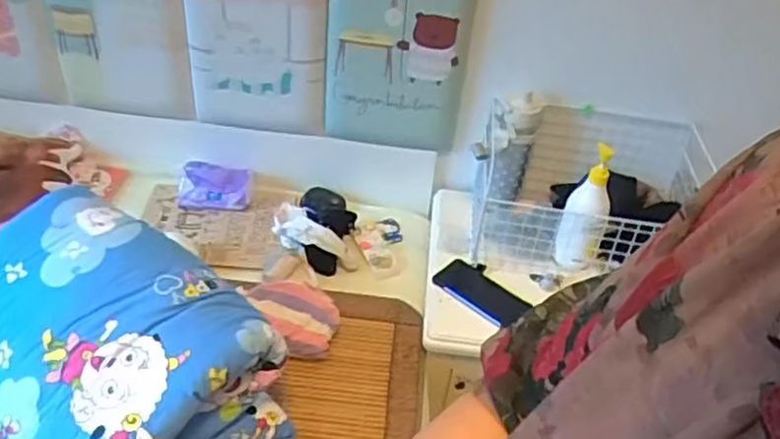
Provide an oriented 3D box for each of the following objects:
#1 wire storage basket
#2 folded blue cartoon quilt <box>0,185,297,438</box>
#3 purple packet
[{"bbox_3d":[0.363,-0.070,1.246,0.403,0.206,0.293,6,39,0],"label":"wire storage basket"},{"bbox_3d":[-0.362,0.180,0.877,0.380,0.250,0.296,31,45,27],"label":"folded blue cartoon quilt"},{"bbox_3d":[-0.341,-0.065,1.341,0.136,0.059,0.104,2,39,-6],"label":"purple packet"}]

